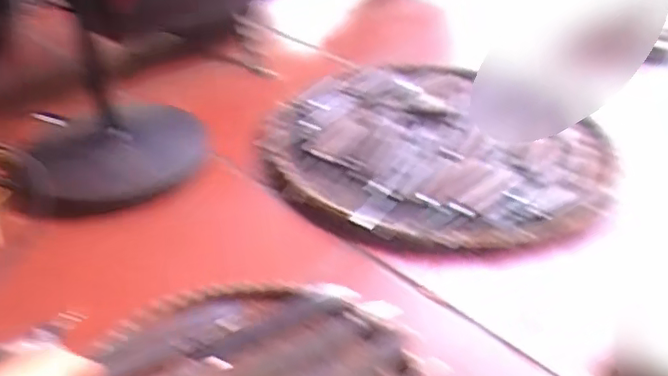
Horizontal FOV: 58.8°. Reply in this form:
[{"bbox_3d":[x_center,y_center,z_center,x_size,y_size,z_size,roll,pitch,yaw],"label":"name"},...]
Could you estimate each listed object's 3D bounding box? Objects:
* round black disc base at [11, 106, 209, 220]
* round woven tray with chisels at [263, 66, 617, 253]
[{"bbox_3d":[-0.325,-0.056,0.888,0.262,0.044,0.238,-9,48,-4],"label":"round black disc base"},{"bbox_3d":[0.136,-0.062,0.883,0.415,0.047,0.500,-29,46,-33],"label":"round woven tray with chisels"}]

